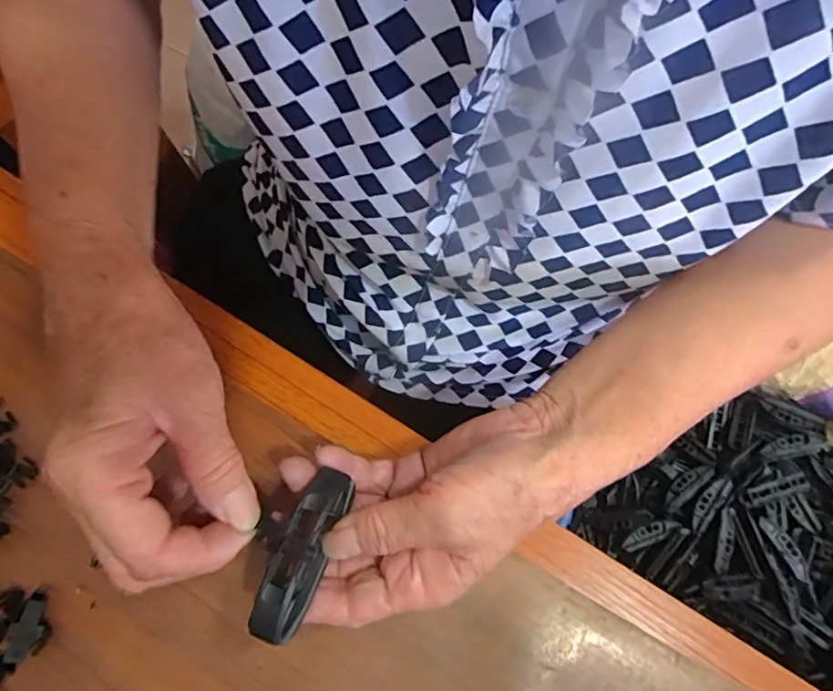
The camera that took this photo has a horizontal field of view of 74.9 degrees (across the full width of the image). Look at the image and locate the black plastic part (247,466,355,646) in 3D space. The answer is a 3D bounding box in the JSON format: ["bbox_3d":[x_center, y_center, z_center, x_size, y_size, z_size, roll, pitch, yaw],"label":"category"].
[{"bbox_3d":[-0.049,0.089,0.231,0.019,0.015,0.070,20,71,7],"label":"black plastic part"}]

